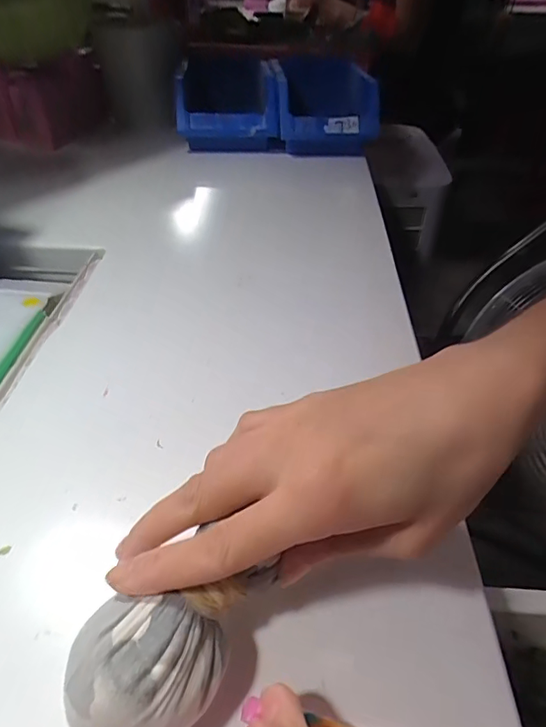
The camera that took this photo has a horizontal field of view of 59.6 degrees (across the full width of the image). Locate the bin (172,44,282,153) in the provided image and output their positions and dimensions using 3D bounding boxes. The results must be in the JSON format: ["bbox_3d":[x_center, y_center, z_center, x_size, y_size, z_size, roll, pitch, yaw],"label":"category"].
[{"bbox_3d":[-0.060,-0.366,0.649,0.130,0.079,0.231,-2,42,-4],"label":"bin"}]

